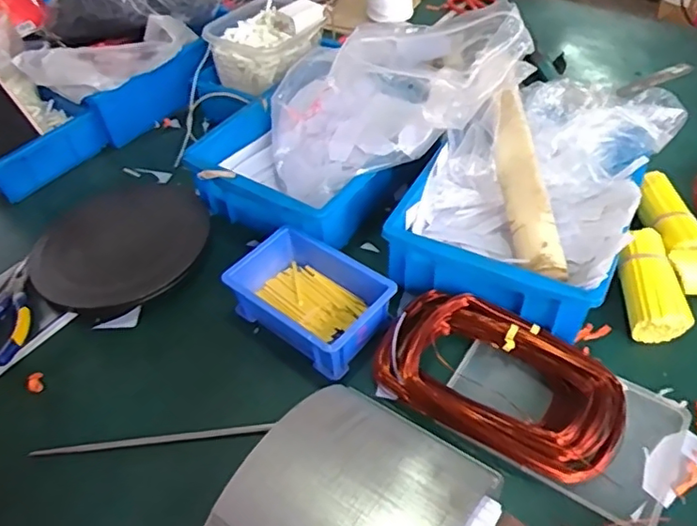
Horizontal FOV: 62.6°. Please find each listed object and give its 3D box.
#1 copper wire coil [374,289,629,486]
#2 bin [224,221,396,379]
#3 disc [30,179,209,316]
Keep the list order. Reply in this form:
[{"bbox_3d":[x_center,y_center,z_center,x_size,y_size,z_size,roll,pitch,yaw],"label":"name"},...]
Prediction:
[{"bbox_3d":[0.128,0.097,0.491,0.205,0.045,0.115,25,54,26],"label":"copper wire coil"},{"bbox_3d":[-0.034,0.033,0.550,0.150,0.044,0.109,34,59,31],"label":"bin"},{"bbox_3d":[-0.258,-0.032,0.654,0.188,0.029,0.213,-15,48,-8],"label":"disc"}]

